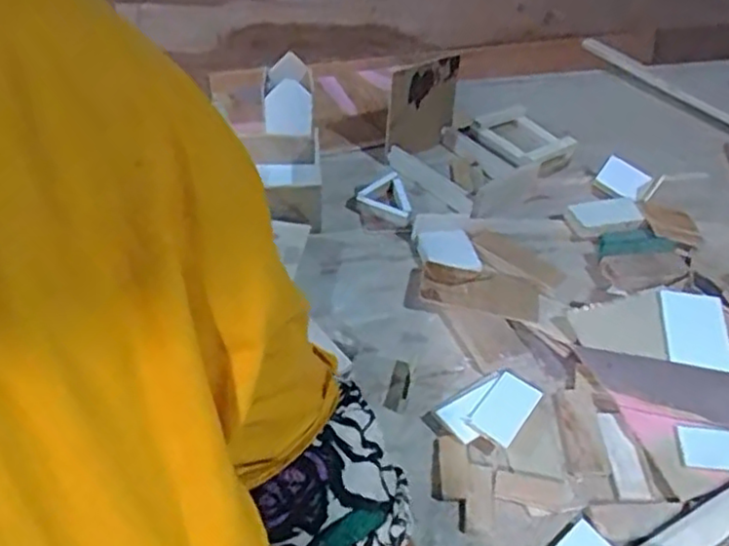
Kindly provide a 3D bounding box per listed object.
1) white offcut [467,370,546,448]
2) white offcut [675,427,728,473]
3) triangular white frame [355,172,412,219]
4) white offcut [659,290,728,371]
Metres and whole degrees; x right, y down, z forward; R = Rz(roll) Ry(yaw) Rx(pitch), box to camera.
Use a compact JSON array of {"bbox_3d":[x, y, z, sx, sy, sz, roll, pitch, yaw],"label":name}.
[{"bbox_3d":[0.136,0.129,0.657,0.043,0.006,0.080,27,45,25],"label":"white offcut"},{"bbox_3d":[0.337,0.167,0.637,0.080,0.006,0.042,3,54,7],"label":"white offcut"},{"bbox_3d":[0.036,-0.106,0.900,0.072,0.014,0.085,18,41,15],"label":"triangular white frame"},{"bbox_3d":[0.357,0.061,0.732,0.072,0.008,0.095,12,53,-4],"label":"white offcut"}]

